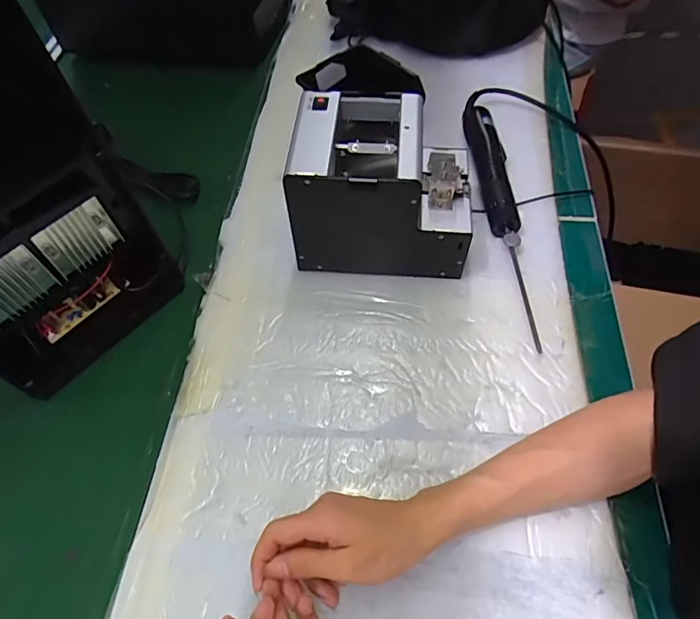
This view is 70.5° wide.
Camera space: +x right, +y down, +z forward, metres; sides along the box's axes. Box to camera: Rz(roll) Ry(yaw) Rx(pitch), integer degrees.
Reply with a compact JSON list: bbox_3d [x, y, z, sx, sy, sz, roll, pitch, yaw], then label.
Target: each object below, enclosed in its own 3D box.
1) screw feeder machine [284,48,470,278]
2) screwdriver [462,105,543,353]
[{"bbox_3d":[0.036,-0.126,0.519,0.172,0.146,0.123,3,55,7],"label":"screw feeder machine"},{"bbox_3d":[0.173,-0.122,0.572,0.042,0.044,0.361,-4,54,2],"label":"screwdriver"}]

